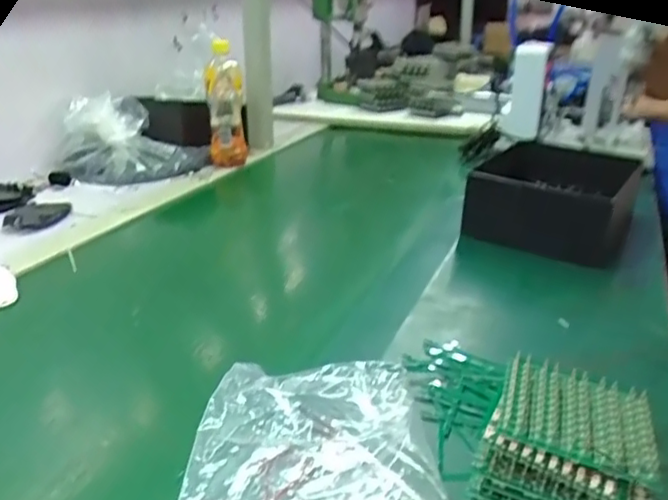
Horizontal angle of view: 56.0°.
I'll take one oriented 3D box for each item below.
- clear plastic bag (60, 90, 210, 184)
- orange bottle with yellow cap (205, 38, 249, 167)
[{"bbox_3d":[-0.357,-0.206,1.118,0.250,0.114,0.118,-5,24,-12],"label":"clear plastic bag"},{"bbox_3d":[-0.200,-0.273,1.167,0.064,0.210,0.079,-3,23,-4],"label":"orange bottle with yellow cap"}]

